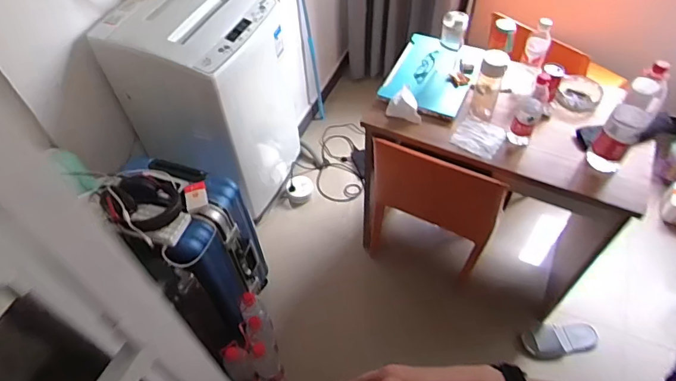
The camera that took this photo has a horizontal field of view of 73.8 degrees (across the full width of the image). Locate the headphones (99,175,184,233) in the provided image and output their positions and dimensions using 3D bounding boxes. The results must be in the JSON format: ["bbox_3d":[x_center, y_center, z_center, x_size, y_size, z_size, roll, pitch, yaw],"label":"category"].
[{"bbox_3d":[-0.550,0.031,1.274,0.176,0.107,0.185,-1,52,2],"label":"headphones"}]

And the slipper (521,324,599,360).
[{"bbox_3d":[0.839,0.562,1.701,0.277,0.059,0.119,-11,52,-6],"label":"slipper"}]

